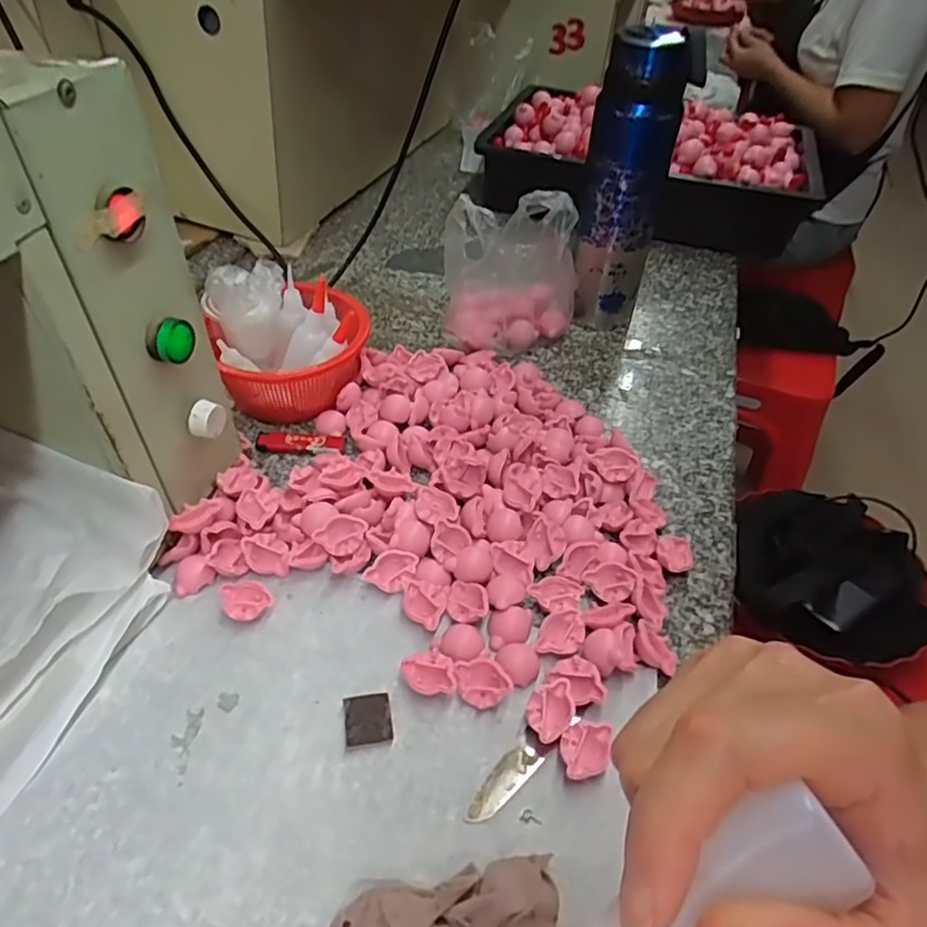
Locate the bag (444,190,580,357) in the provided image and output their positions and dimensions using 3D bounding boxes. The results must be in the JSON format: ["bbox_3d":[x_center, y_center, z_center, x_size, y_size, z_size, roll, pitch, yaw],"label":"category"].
[{"bbox_3d":[0.047,-0.192,0.658,0.127,0.149,0.085,-24,50,-26],"label":"bag"}]

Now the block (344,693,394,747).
[{"bbox_3d":[-0.057,0.153,0.388,0.027,0.007,0.031,-6,45,-10],"label":"block"}]

